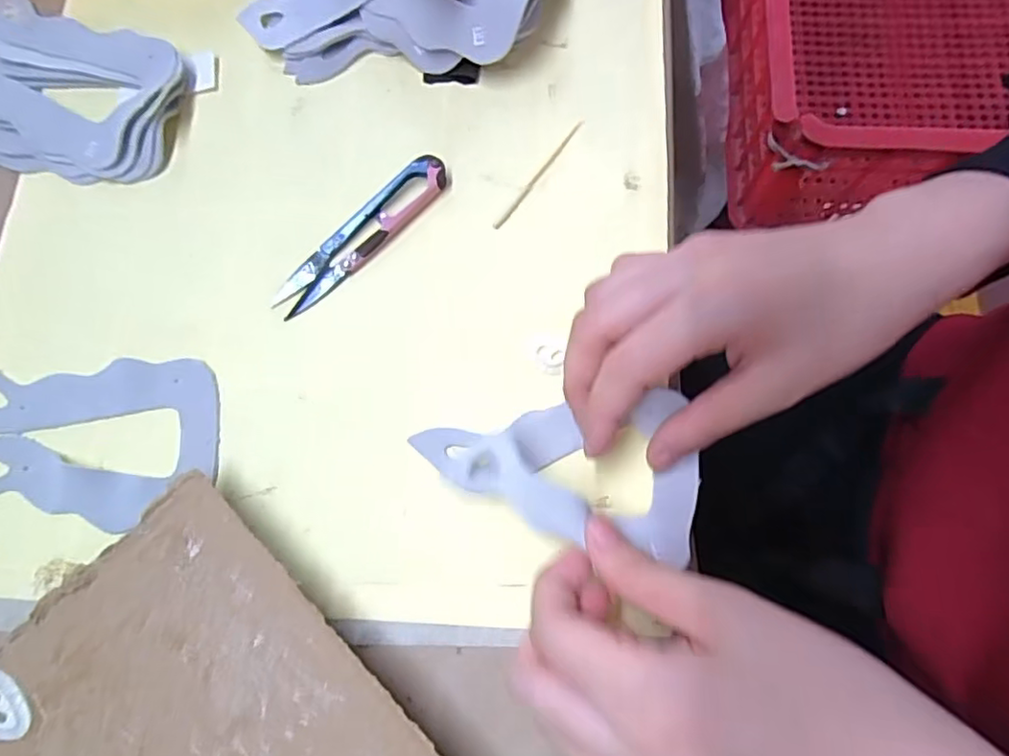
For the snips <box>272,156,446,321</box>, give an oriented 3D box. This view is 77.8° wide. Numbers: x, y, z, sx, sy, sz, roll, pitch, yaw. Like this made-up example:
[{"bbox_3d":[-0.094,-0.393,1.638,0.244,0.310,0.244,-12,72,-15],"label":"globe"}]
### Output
[{"bbox_3d":[-0.066,-0.067,0.289,0.019,0.010,0.098,43,81,11],"label":"snips"}]

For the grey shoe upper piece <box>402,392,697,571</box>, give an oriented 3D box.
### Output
[{"bbox_3d":[0.020,0.039,0.251,0.112,0.033,0.062,-2,73,1],"label":"grey shoe upper piece"}]

